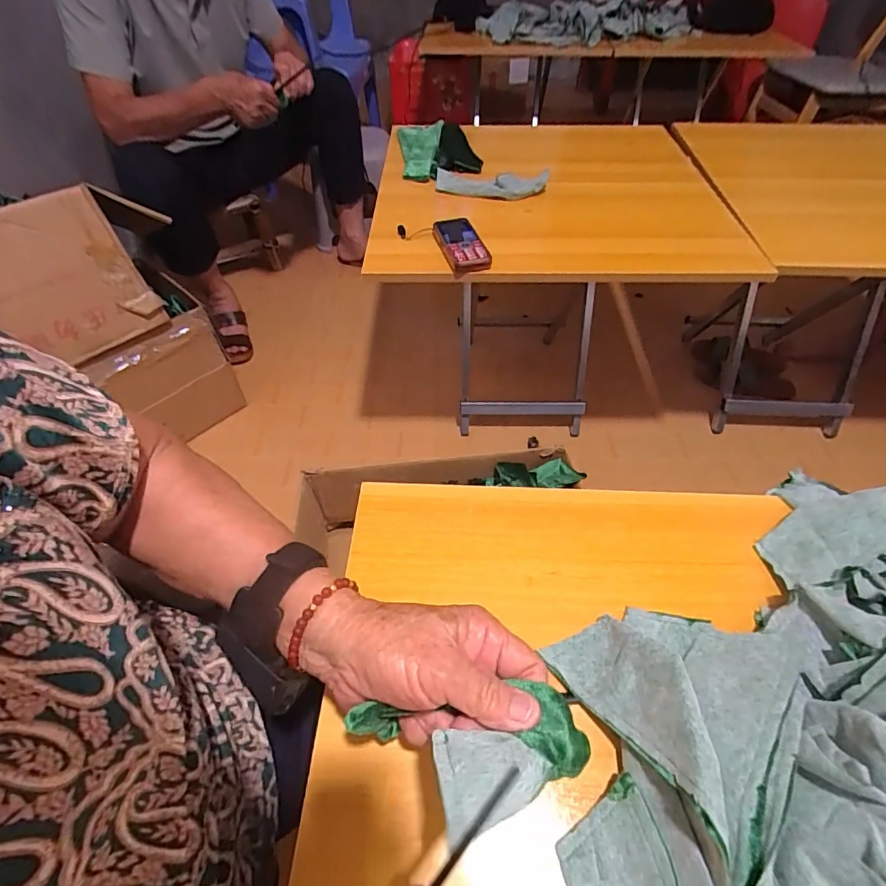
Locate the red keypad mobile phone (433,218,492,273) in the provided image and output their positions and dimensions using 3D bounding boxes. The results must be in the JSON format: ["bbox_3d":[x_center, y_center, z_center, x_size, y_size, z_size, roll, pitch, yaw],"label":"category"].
[{"bbox_3d":[0.026,-0.288,0.696,0.057,0.020,0.126,-11,52,-9],"label":"red keypad mobile phone"}]

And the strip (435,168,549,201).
[{"bbox_3d":[0.076,-0.440,0.815,0.189,0.031,0.065,18,52,14],"label":"strip"}]

